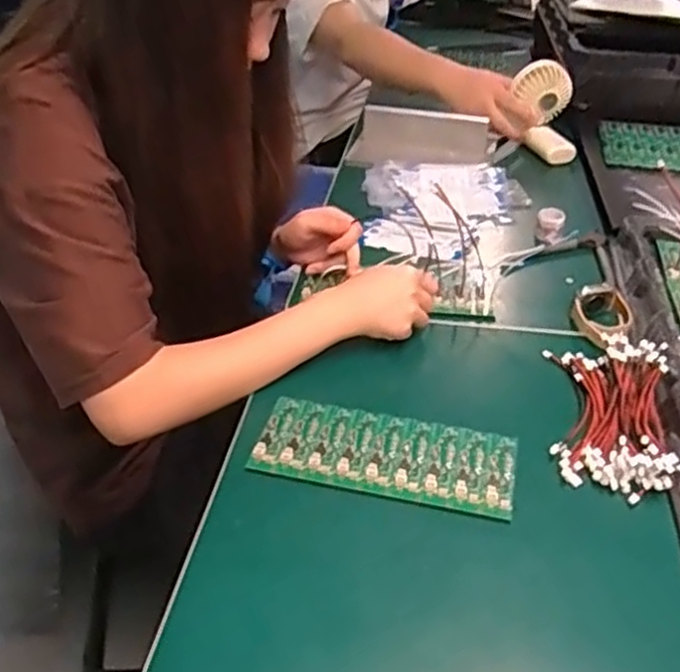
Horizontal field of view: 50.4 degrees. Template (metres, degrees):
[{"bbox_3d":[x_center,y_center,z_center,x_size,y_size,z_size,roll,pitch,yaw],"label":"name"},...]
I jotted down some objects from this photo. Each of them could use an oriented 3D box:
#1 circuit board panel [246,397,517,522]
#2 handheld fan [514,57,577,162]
[{"bbox_3d":[0.035,0.088,0.557,0.192,0.012,0.084,9,37,11],"label":"circuit board panel"},{"bbox_3d":[0.299,-0.317,1.033,0.073,0.152,0.054,-7,0,-5],"label":"handheld fan"}]

